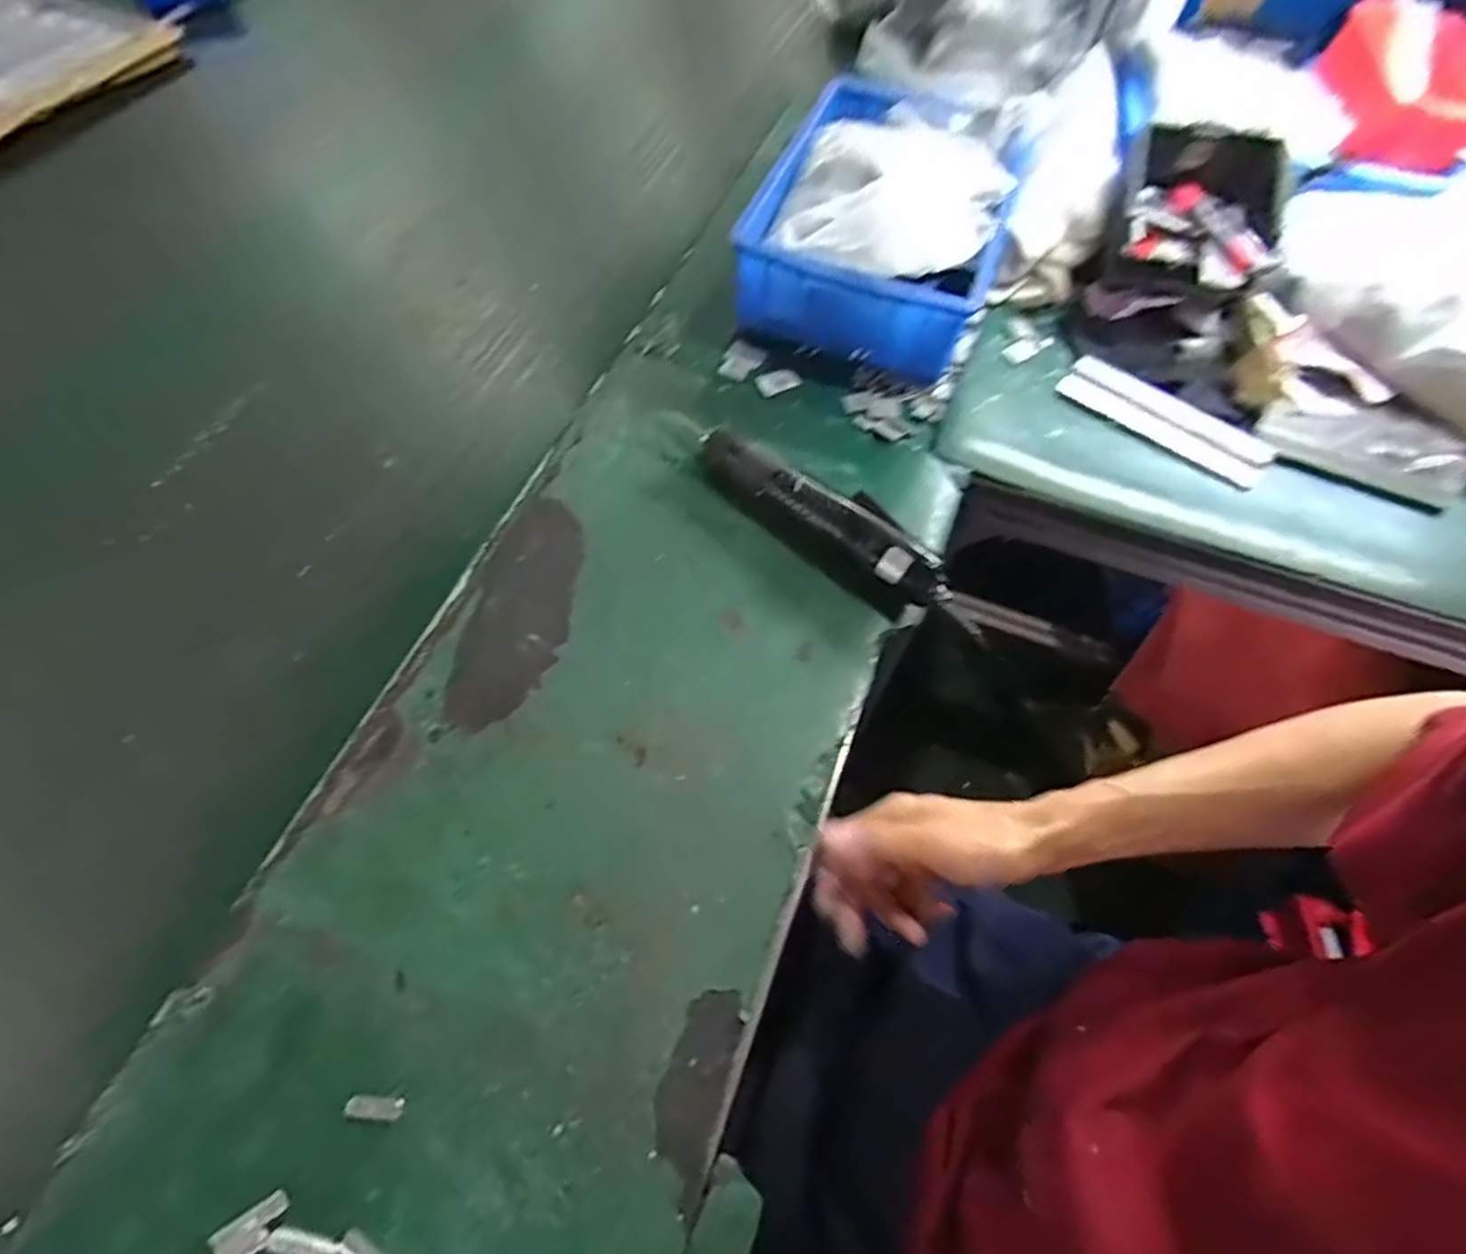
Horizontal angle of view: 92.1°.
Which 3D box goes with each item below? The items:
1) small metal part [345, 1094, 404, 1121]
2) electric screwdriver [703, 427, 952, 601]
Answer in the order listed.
[{"bbox_3d":[-0.175,0.235,0.345,0.028,0.004,0.009,4,62,0],"label":"small metal part"},{"bbox_3d":[0.062,-0.081,0.507,0.204,0.038,0.028,38,67,16],"label":"electric screwdriver"}]

